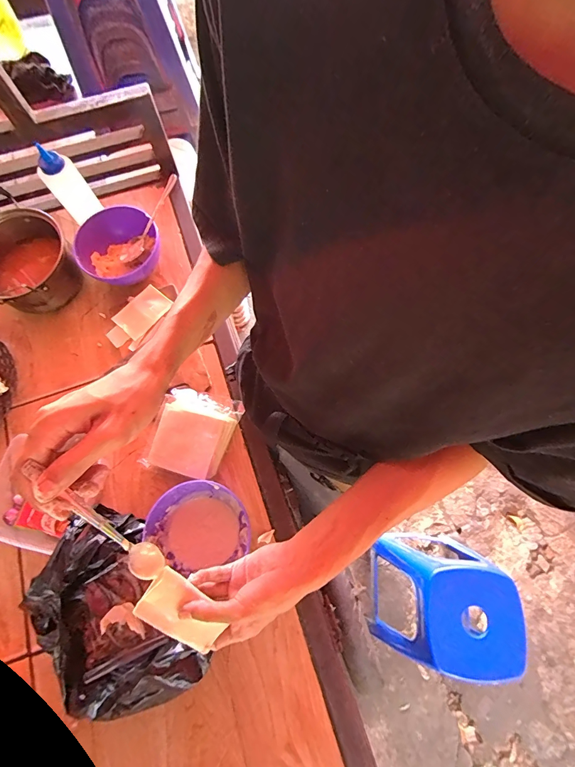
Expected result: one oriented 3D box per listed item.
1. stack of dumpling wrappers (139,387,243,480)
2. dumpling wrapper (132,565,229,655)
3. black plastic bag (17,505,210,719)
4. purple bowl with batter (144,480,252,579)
[{"bbox_3d":[-0.154,0.082,0.596,0.121,0.042,0.148,18,75,6],"label":"stack of dumpling wrappers"},{"bbox_3d":[-0.107,0.241,0.369,0.101,0.014,0.051,46,74,-21],"label":"dumpling wrapper"},{"bbox_3d":[-0.247,0.321,0.497,0.201,0.103,0.260,-30,76,-7],"label":"black plastic bag"},{"bbox_3d":[-0.132,0.218,0.540,0.135,0.074,0.127,0,74,1],"label":"purple bowl with batter"}]

